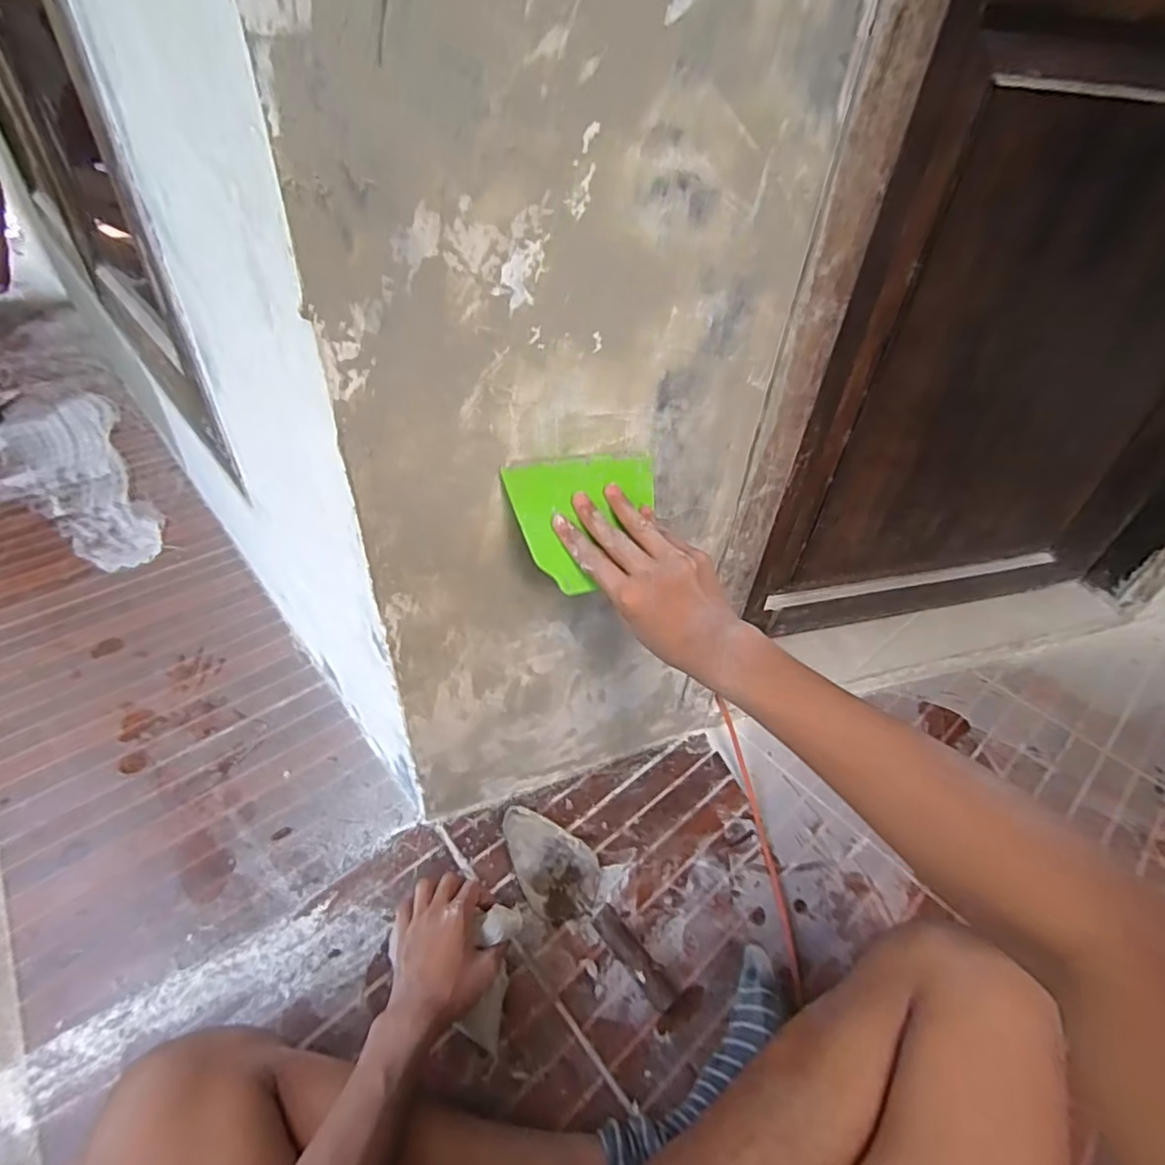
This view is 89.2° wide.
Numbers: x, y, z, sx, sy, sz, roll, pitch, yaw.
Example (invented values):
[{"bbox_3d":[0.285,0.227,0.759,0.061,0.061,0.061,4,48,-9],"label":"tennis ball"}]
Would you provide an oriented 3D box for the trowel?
[{"bbox_3d":[-0.001,0.348,0.645,0.089,0.037,0.251,-24,49,-29],"label":"trowel"}]

